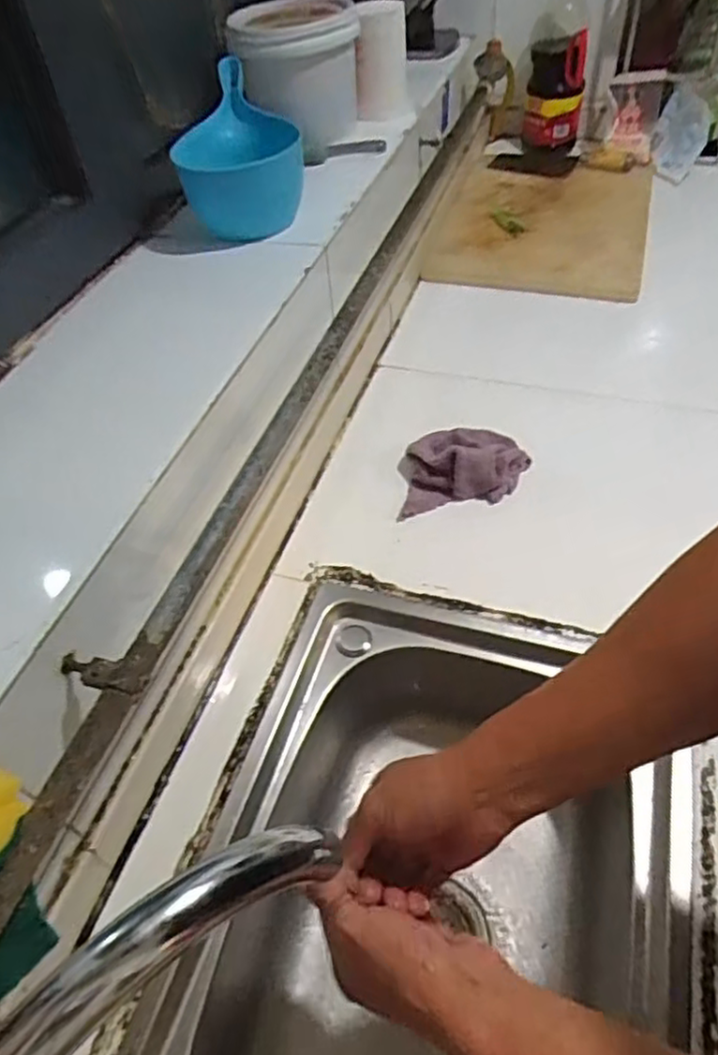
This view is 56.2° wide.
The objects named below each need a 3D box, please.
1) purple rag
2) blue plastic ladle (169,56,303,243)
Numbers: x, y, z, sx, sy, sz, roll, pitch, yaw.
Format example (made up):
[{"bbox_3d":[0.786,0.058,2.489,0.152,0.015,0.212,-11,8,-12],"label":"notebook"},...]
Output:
[{"bbox_3d":[0.122,-0.075,0.806,0.150,0.061,0.097,-9,49,-3],"label":"purple rag"},{"bbox_3d":[-0.141,-0.431,0.773,0.130,0.129,0.217,-11,49,-4],"label":"blue plastic ladle"}]

